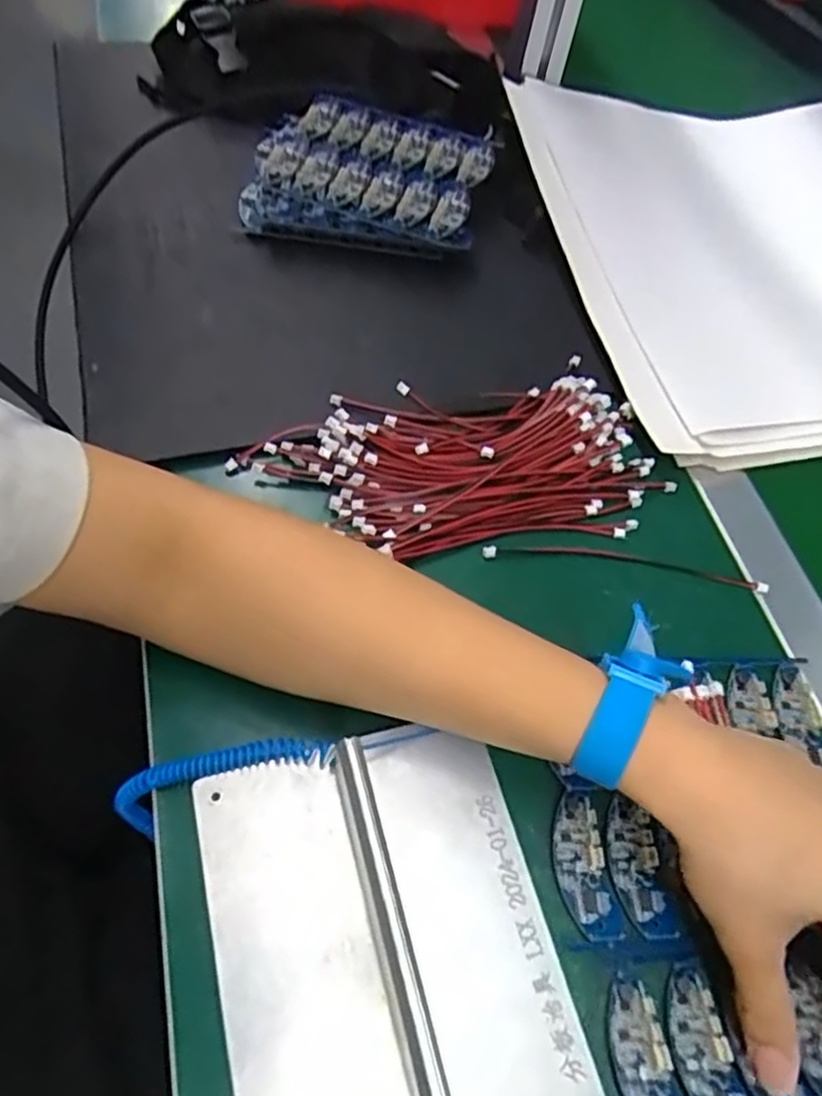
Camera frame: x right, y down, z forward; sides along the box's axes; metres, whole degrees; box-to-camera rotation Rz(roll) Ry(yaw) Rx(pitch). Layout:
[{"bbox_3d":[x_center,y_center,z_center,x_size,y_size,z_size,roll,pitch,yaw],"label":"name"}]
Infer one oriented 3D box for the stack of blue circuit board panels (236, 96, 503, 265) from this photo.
[{"bbox_3d":[-0.039,-0.295,0.572,0.193,0.042,0.150,16,58,1],"label":"stack of blue circuit board panels"}]

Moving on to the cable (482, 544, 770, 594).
[{"bbox_3d":[0.130,0.009,0.431,0.172,0.007,0.016,9,58,-3],"label":"cable"}]

